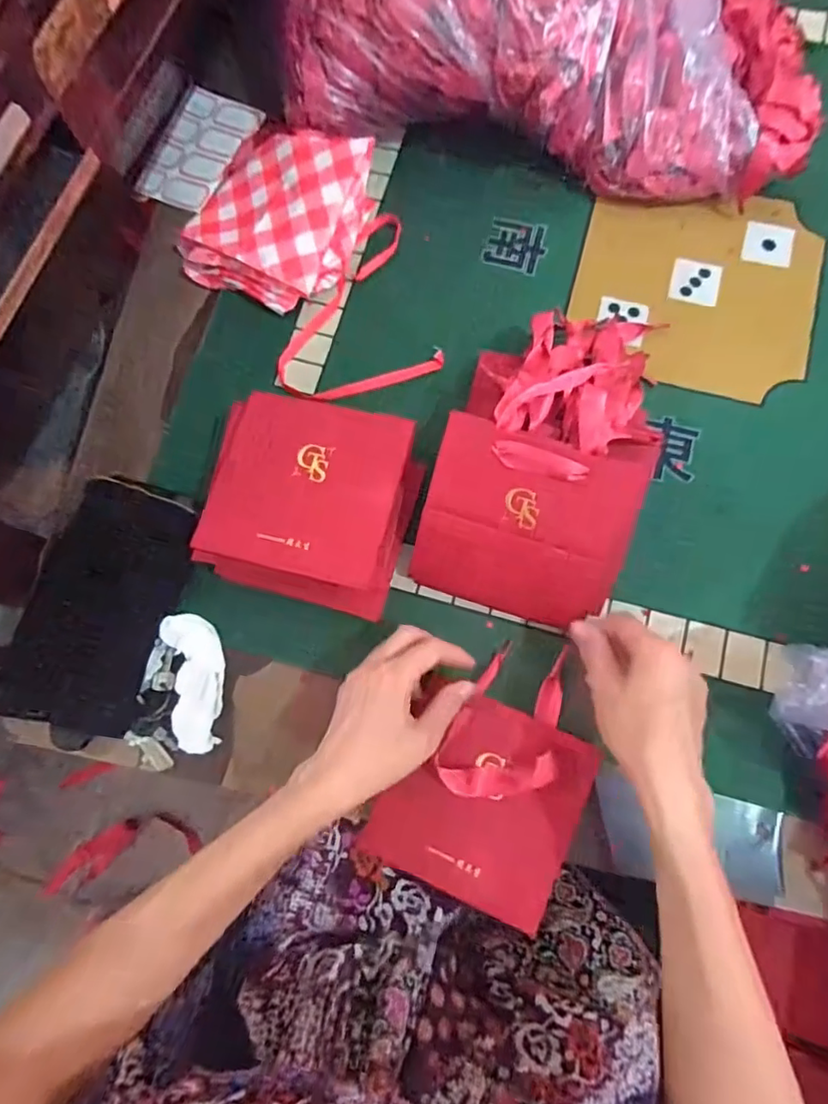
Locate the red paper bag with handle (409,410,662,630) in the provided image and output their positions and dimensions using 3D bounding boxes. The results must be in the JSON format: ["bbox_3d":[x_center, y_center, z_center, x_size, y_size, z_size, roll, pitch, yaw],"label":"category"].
[{"bbox_3d":[0.085,-0.016,0.426,0.153,0.014,0.143,13,119,2],"label":"red paper bag with handle"}]

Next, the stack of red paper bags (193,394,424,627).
[{"bbox_3d":[-0.083,-0.041,0.455,0.156,0.055,0.161,15,77,5],"label":"stack of red paper bags"}]

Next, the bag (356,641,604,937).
[{"bbox_3d":[0.057,0.168,0.433,0.137,0.047,0.181,23,78,7],"label":"bag"}]

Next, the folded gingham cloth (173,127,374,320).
[{"bbox_3d":[-0.129,-0.312,0.522,0.149,0.061,0.148,23,78,7],"label":"folded gingham cloth"}]

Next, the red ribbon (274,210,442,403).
[{"bbox_3d":[-0.065,-0.229,0.534,0.147,0.015,0.172,-16,77,-2],"label":"red ribbon"}]

